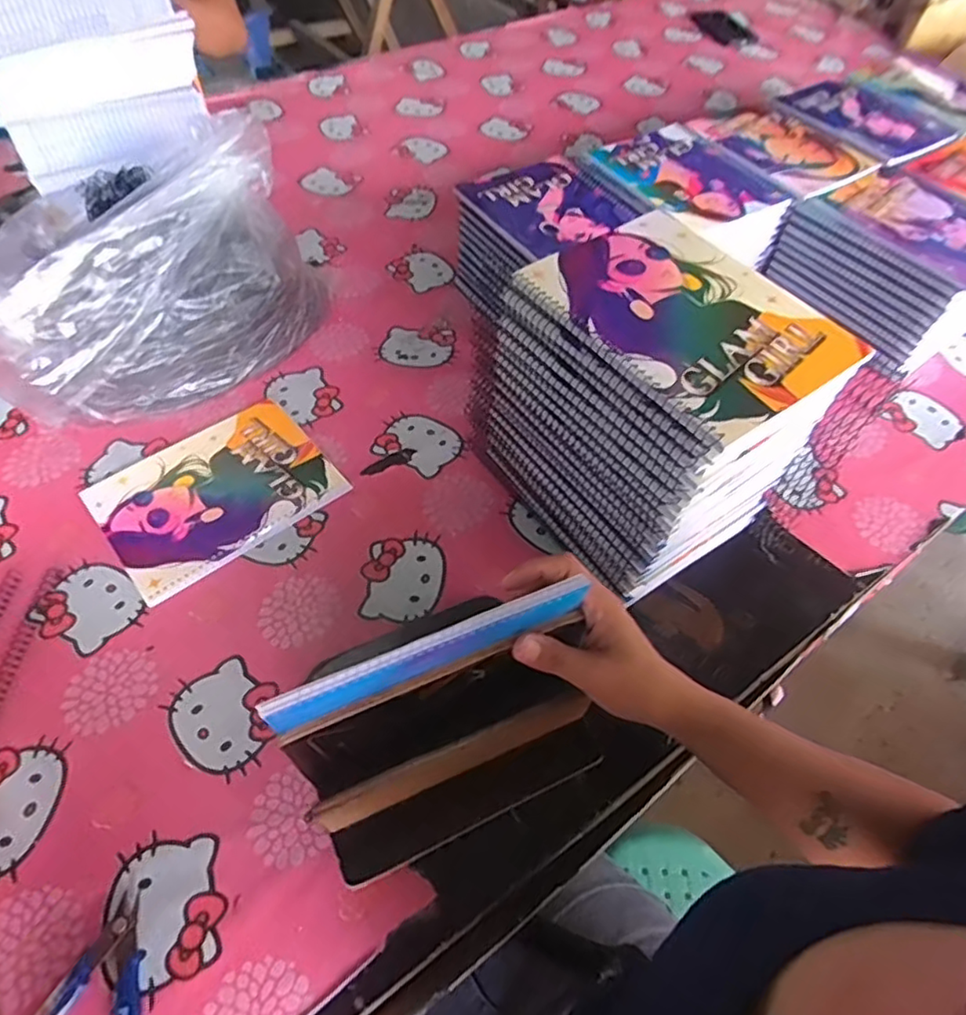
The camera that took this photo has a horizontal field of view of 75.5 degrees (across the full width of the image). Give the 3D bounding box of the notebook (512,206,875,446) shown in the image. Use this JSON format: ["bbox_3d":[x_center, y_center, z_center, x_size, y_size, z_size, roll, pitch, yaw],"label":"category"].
[{"bbox_3d":[0.138,-0.132,0.419,0.144,0.014,0.189,-30,60,-21],"label":"notebook"}]

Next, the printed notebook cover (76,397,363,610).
[{"bbox_3d":[-0.245,-0.016,0.578,0.194,0.011,0.146,-35,62,-23],"label":"printed notebook cover"}]

